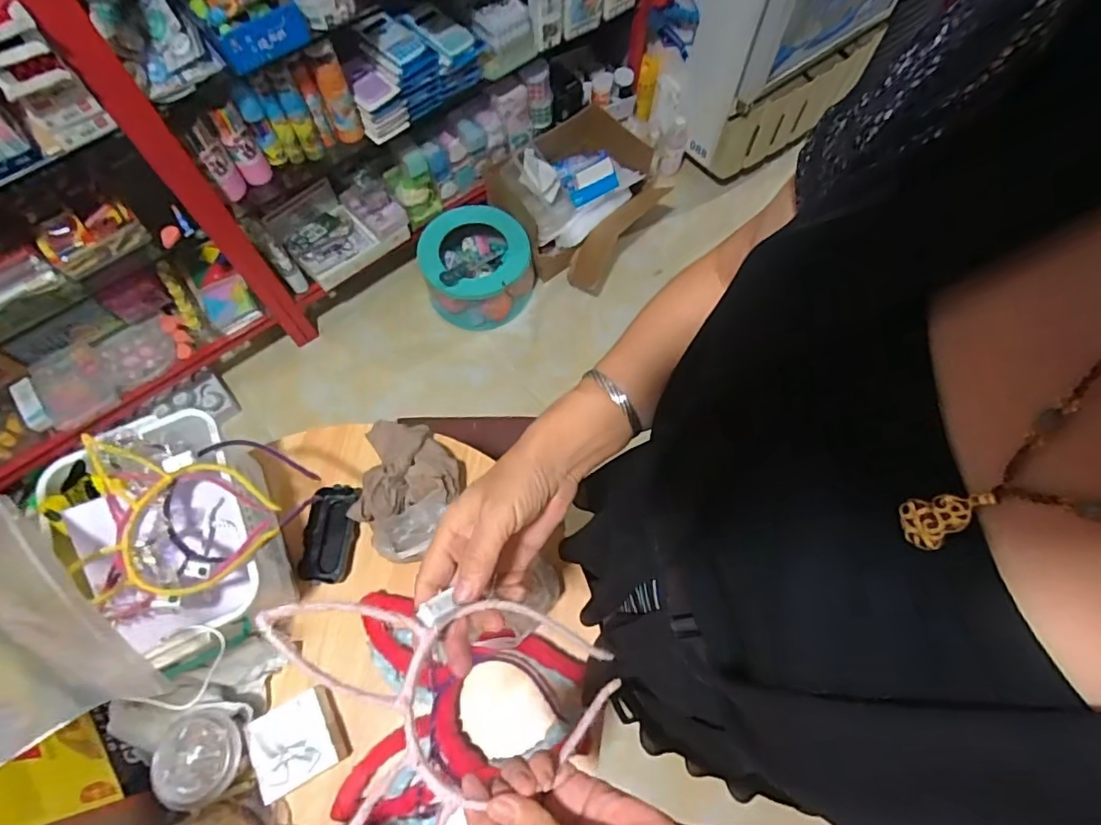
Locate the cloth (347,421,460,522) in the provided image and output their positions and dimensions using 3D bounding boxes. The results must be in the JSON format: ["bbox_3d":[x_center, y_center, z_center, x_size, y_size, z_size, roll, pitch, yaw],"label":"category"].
[{"bbox_3d":[-0.168,0.065,0.662,0.125,0.058,0.133,1,66,1],"label":"cloth"}]

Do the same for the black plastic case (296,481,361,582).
[{"bbox_3d":[-0.253,0.140,0.655,0.053,0.025,0.110,5,66,2],"label":"black plastic case"}]

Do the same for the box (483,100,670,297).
[{"bbox_3d":[0.101,-0.594,1.575,0.443,0.230,0.360,-40,72,-16],"label":"box"}]

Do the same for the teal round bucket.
[{"bbox_3d":[-0.198,-0.398,1.538,0.287,0.181,0.269,0,66,0],"label":"teal round bucket"}]

